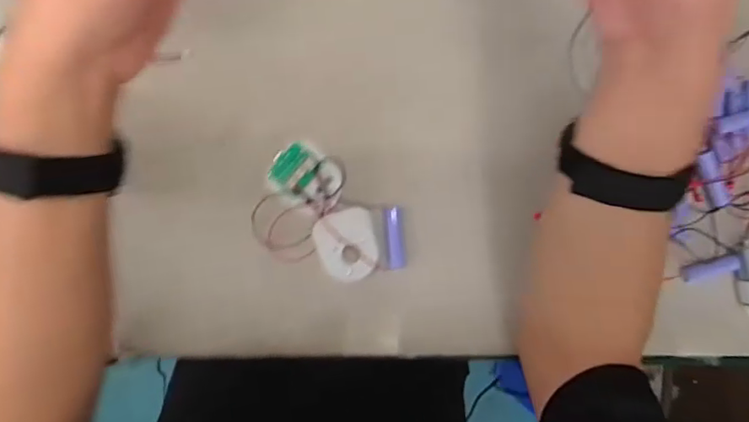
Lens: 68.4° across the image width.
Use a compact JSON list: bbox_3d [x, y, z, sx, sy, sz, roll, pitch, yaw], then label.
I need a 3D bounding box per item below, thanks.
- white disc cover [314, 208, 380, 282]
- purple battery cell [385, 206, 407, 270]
[{"bbox_3d":[-0.021,0.027,0.434,0.046,0.005,0.055,-16,93,-9],"label":"white disc cover"},{"bbox_3d":[0.018,0.021,0.440,0.016,0.015,0.049,-4,91,-10],"label":"purple battery cell"}]

